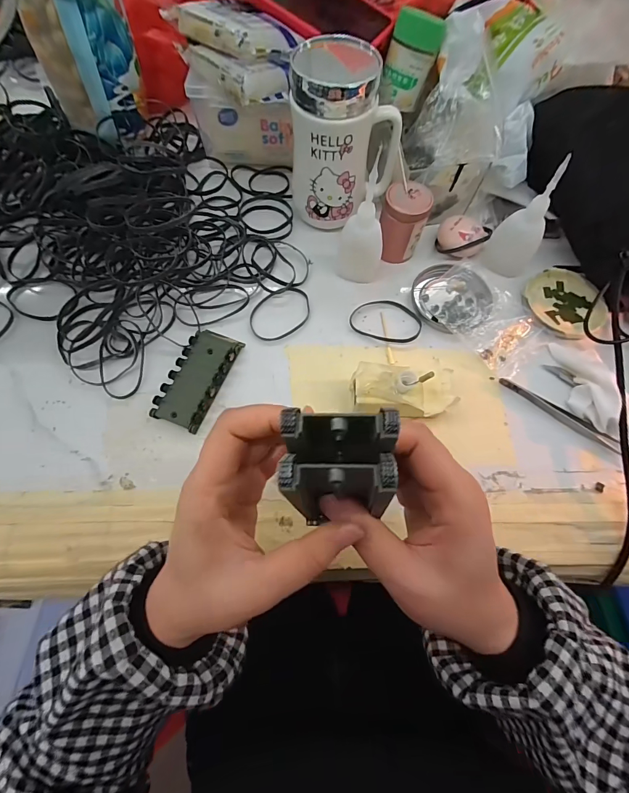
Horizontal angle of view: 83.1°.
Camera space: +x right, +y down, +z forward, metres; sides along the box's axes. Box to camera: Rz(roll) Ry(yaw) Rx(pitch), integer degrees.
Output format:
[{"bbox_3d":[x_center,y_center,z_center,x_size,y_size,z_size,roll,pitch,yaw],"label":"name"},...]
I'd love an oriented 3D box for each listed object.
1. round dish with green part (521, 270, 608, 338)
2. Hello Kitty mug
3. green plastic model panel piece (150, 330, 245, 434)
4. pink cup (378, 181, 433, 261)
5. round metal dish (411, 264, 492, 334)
[{"bbox_3d":[0.254,-0.095,0.360,0.071,0.012,0.078,1,68,-3],"label":"round dish with green part"},{"bbox_3d":[0.030,-0.243,0.345,0.098,0.142,0.081,13,68,1],"label":"Hello Kitty mug"},{"bbox_3d":[-0.104,-0.018,0.319,0.045,0.013,0.094,21,69,5],"label":"green plastic model panel piece"},{"bbox_3d":[0.088,-0.174,0.360,0.043,0.063,0.039,15,68,2],"label":"pink cup"},{"bbox_3d":[0.138,-0.099,0.359,0.078,0.014,0.078,1,68,-3],"label":"round metal dish"}]

